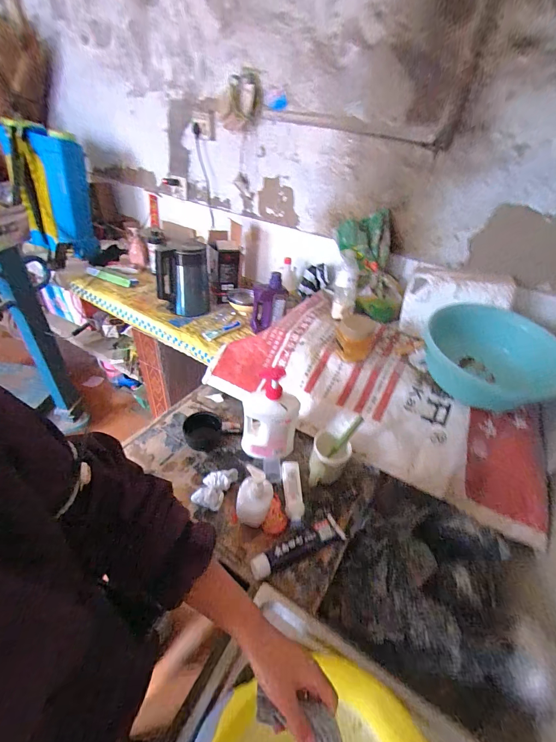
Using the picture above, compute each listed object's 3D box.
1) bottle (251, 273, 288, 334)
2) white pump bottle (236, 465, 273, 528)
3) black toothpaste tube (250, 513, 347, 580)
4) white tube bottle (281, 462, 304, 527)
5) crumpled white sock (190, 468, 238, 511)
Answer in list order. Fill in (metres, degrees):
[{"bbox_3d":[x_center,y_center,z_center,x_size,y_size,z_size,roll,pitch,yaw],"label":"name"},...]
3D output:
[{"bbox_3d":[-0.034,-0.223,1.058,0.087,0.227,0.100,-14,66,-25],"label":"bottle"},{"bbox_3d":[-0.045,0.244,0.592,0.067,0.138,0.068,5,39,-4],"label":"white pump bottle"},{"bbox_3d":[0.041,0.335,0.591,0.192,0.029,0.045,-15,44,-25],"label":"black toothpaste tube"},{"bbox_3d":[0.031,0.259,0.667,0.037,0.026,0.140,2,39,-7],"label":"white tube bottle"},{"bbox_3d":[-0.135,0.247,0.664,0.064,0.037,0.095,19,40,14],"label":"crumpled white sock"}]

